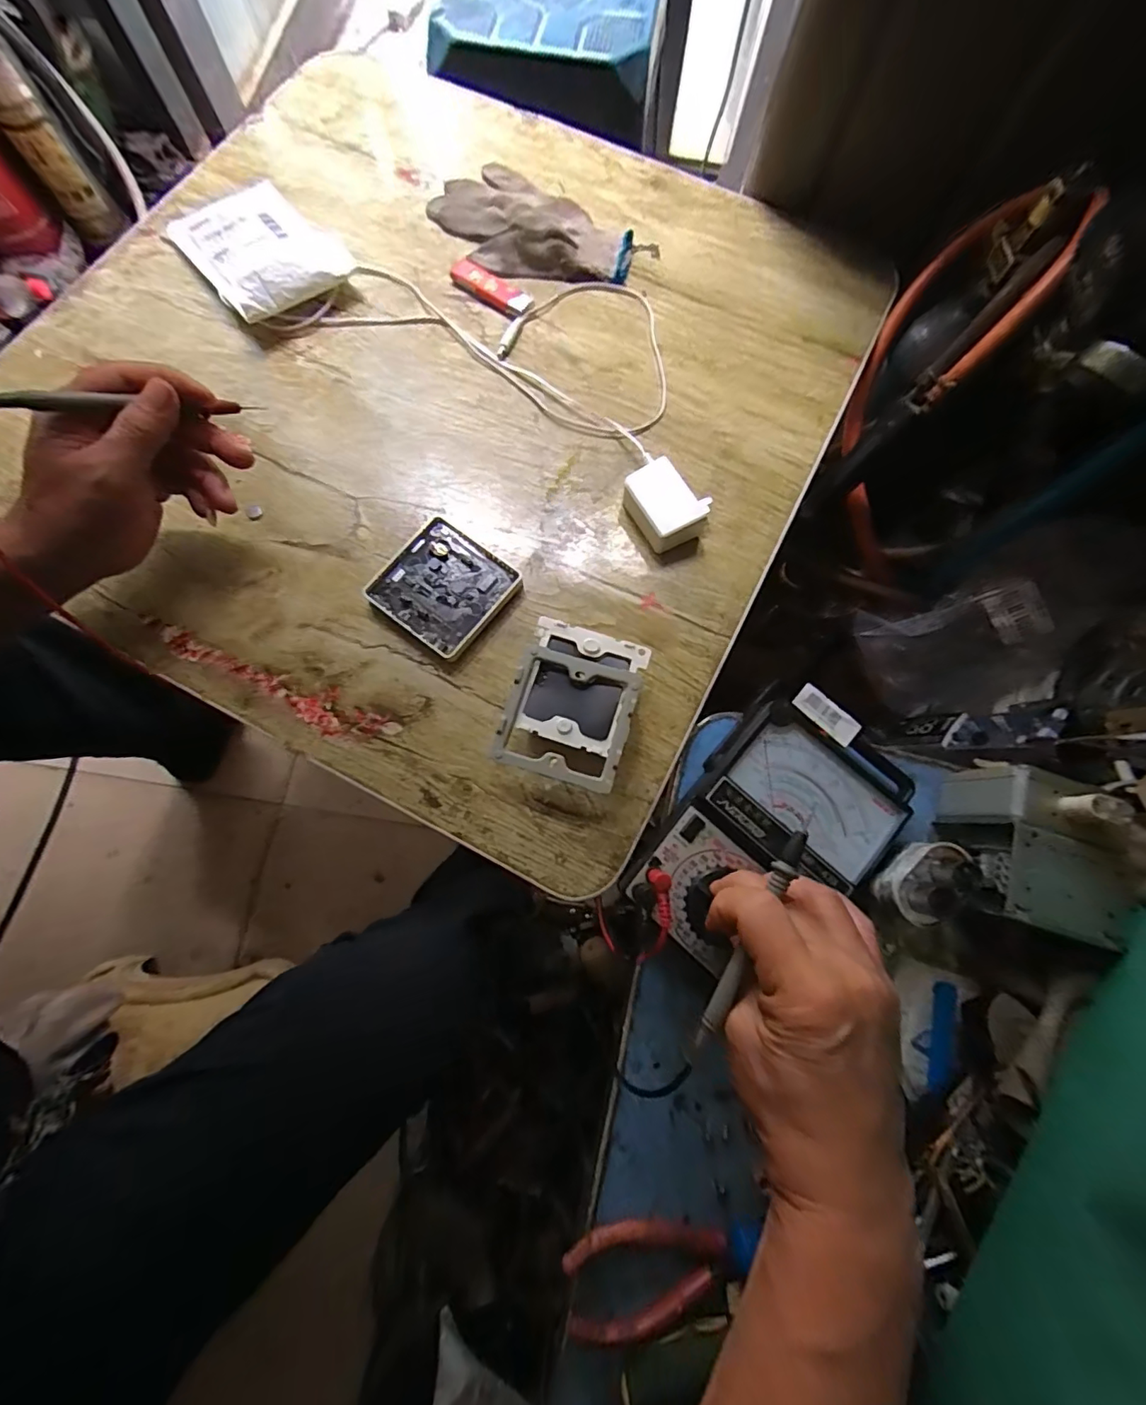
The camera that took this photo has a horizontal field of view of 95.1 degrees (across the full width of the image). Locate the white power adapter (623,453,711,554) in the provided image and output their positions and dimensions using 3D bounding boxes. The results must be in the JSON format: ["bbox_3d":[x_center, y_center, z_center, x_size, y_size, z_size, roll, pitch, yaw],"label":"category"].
[{"bbox_3d":[0.073,-0.156,0.411,0.050,0.029,0.065,-29,77,-9],"label":"white power adapter"}]

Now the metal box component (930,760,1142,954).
[{"bbox_3d":[0.287,0.094,0.333,0.080,0.063,0.095,15,74,2],"label":"metal box component"}]

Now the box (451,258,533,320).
[{"bbox_3d":[-0.073,-0.375,0.476,0.078,0.009,0.029,38,77,8],"label":"box"}]

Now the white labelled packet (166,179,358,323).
[{"bbox_3d":[-0.284,-0.417,0.469,0.118,0.038,0.175,-38,79,-11],"label":"white labelled packet"}]

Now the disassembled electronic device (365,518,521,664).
[{"bbox_3d":[-0.098,-0.087,0.399,0.088,0.013,0.087,37,77,8],"label":"disassembled electronic device"}]

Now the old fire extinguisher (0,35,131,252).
[{"bbox_3d":[-0.911,-0.961,0.903,0.090,0.279,0.076,-39,81,-9],"label":"old fire extinguisher"}]

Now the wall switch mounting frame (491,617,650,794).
[{"bbox_3d":[0.000,0.003,0.365,0.081,0.035,0.105,18,75,3],"label":"wall switch mounting frame"}]

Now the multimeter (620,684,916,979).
[{"bbox_3d":[0.131,0.079,0.345,0.191,0.041,0.114,-41,80,-12],"label":"multimeter"}]

